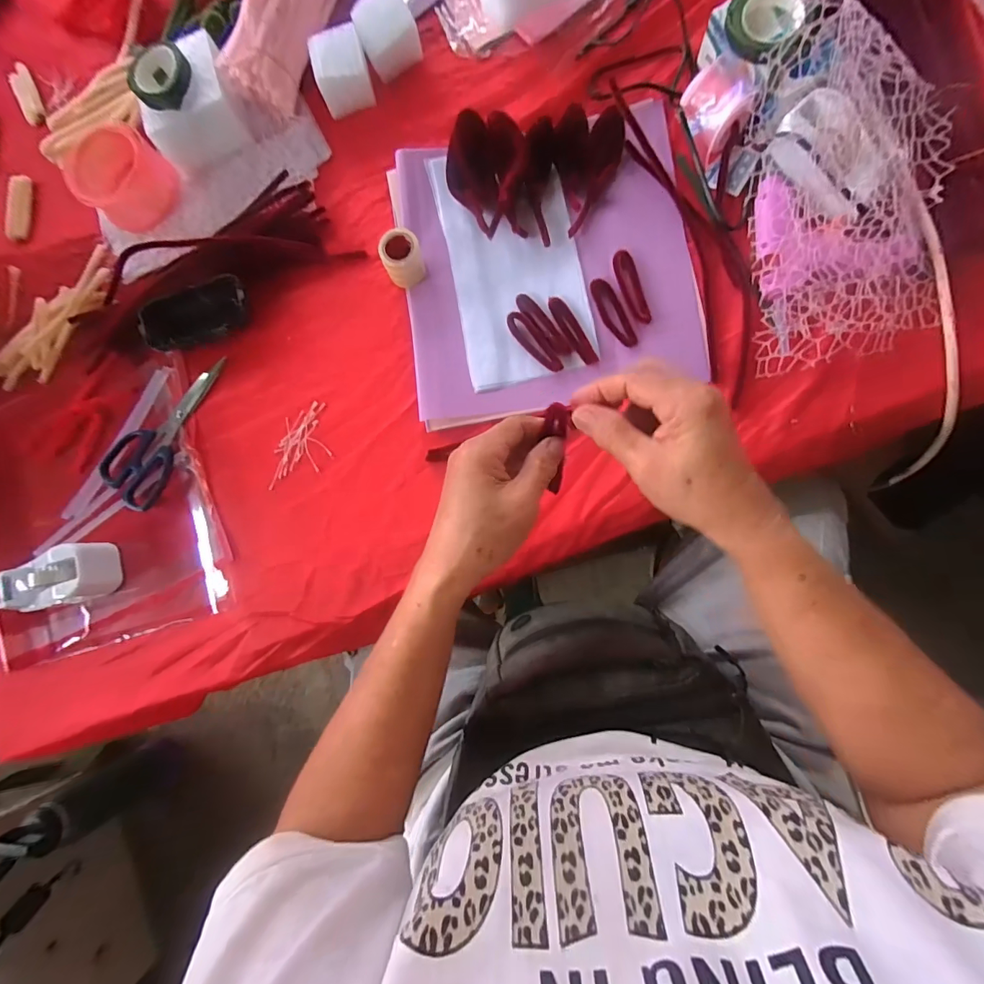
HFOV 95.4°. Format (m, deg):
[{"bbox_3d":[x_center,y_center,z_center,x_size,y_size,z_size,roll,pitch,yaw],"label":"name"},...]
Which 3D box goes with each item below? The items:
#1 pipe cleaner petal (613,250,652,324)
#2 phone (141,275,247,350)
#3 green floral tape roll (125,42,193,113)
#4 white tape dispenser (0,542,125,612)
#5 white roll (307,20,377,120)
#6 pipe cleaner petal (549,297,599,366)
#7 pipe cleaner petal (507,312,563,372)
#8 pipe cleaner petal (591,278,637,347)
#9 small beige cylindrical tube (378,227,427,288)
[{"bbox_3d":[0.129,-0.189,0.414,0.019,0.007,0.073,-17,85,6],"label":"pipe cleaner petal"},{"bbox_3d":[-0.299,-0.178,0.451,0.112,0.012,0.046,-18,108,7],"label":"phone"},{"bbox_3d":[-0.323,-0.403,0.436,0.055,0.011,0.059,0,94,-2],"label":"green floral tape roll"},{"bbox_3d":[-0.441,0.087,0.454,0.097,0.042,0.057,-12,85,7],"label":"white tape dispenser"},{"bbox_3d":[-0.148,-0.416,0.444,0.055,0.045,0.047,-22,84,6],"label":"white roll"},{"bbox_3d":[0.074,-0.150,0.414,0.016,0.004,0.073,-31,83,5],"label":"pipe cleaner petal"},{"bbox_3d":[0.040,-0.140,0.418,0.019,0.009,0.070,-41,83,4],"label":"pipe cleaner petal"},{"bbox_3d":[0.111,-0.165,0.410,0.021,0.004,0.071,-22,84,6],"label":"pipe cleaner petal"},{"bbox_3d":[-0.083,-0.221,0.427,0.037,0.038,0.042,-29,83,5],"label":"small beige cylindrical tube"}]

